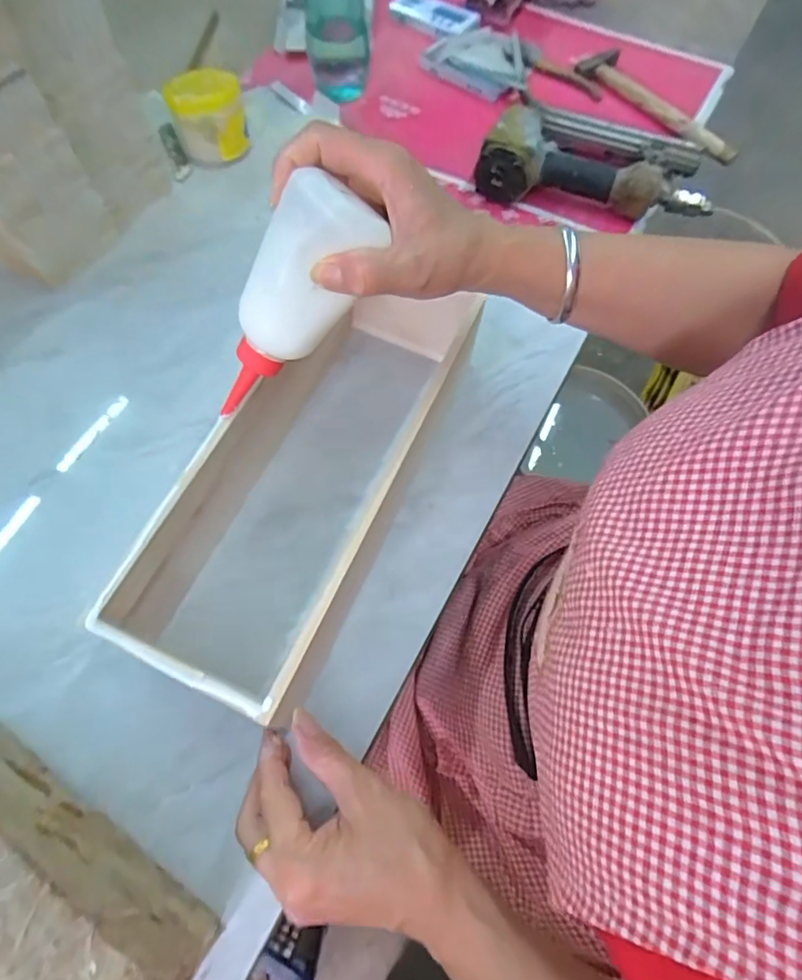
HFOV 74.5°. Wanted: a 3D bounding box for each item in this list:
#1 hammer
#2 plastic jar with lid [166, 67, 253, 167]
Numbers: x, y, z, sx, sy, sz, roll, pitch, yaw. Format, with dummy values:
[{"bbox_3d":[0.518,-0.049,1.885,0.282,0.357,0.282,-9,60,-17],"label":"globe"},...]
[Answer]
[{"bbox_3d":[0.316,-0.488,0.663,0.074,0.029,0.242,-25,69,-13],"label":"hammer"},{"bbox_3d":[-0.203,-0.392,0.565,0.075,0.074,0.070,1,65,-2],"label":"plastic jar with lid"}]

